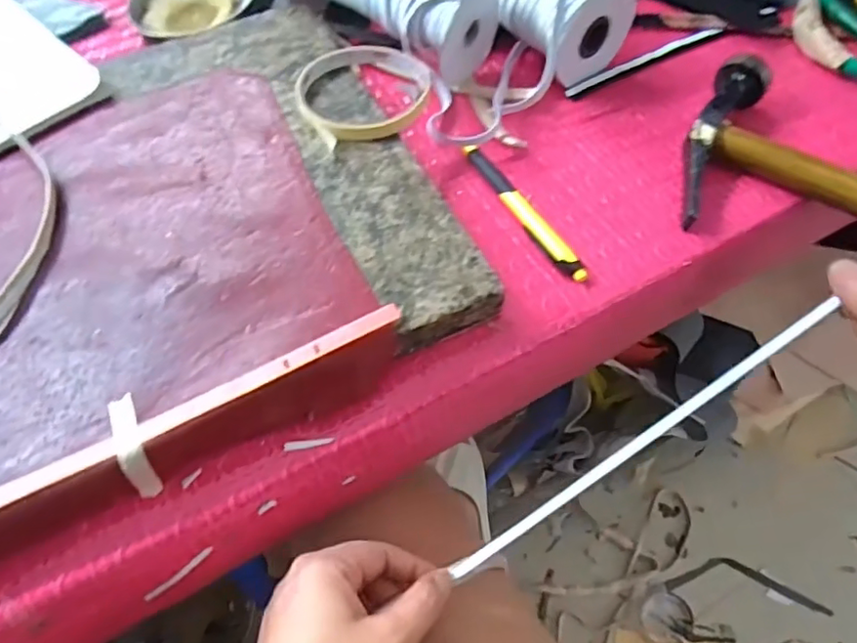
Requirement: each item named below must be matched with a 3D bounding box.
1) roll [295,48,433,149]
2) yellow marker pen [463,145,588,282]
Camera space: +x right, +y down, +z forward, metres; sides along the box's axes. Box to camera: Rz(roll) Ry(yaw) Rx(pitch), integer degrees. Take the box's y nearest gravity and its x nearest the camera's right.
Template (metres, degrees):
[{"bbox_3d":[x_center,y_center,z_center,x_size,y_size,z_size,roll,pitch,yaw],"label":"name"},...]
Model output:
[{"bbox_3d":[-0.041,-0.149,0.386,0.085,0.012,0.082,-1,59,1],"label":"roll"},{"bbox_3d":[0.057,-0.070,0.363,0.013,0.010,0.118,-24,61,-12],"label":"yellow marker pen"}]

